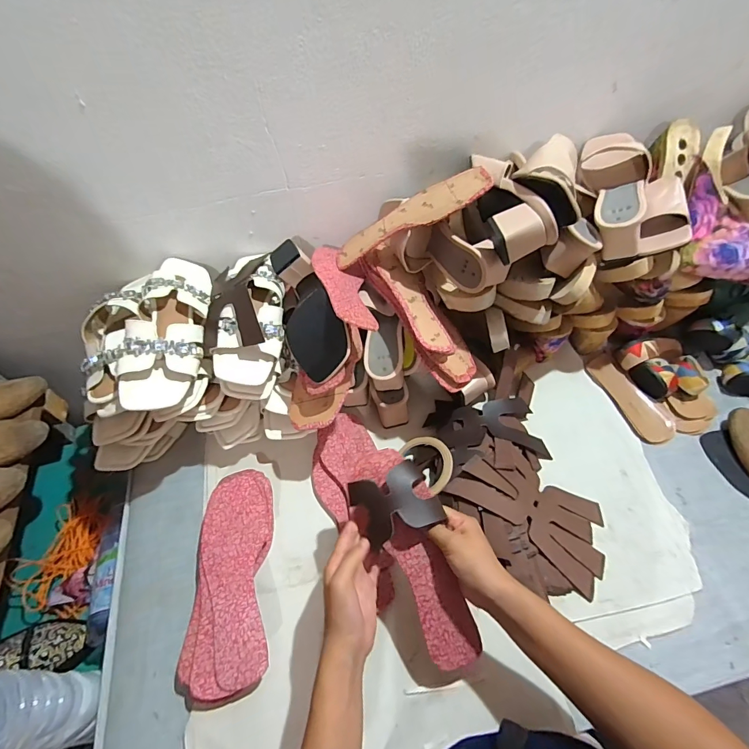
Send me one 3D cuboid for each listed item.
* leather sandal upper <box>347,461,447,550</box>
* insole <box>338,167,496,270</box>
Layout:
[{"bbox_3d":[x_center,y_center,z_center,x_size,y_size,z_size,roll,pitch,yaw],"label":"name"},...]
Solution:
[{"bbox_3d":[0.023,0.141,0.440,0.086,0.037,0.068,-21,56,-10],"label":"leather sandal upper"},{"bbox_3d":[0.045,-0.219,0.558,0.236,0.010,0.077,-17,49,31],"label":"insole"}]

